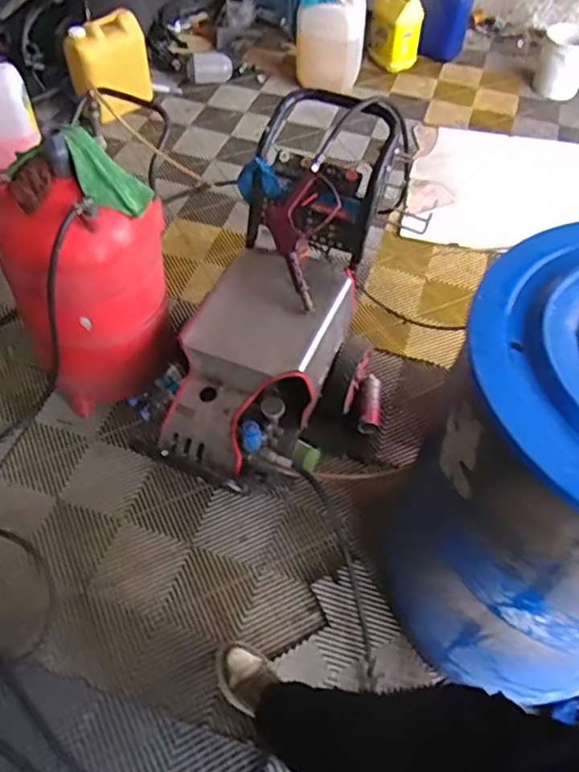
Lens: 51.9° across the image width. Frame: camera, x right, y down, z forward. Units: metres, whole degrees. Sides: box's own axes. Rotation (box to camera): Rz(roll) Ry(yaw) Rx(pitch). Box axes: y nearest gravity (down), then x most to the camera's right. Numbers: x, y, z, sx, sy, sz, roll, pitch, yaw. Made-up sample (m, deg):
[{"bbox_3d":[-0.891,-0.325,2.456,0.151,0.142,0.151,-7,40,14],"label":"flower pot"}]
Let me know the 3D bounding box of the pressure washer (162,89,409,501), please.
[{"bbox_3d":[0.008,-0.176,1.566,0.521,0.642,0.959,13,56,8],"label":"pressure washer"}]

